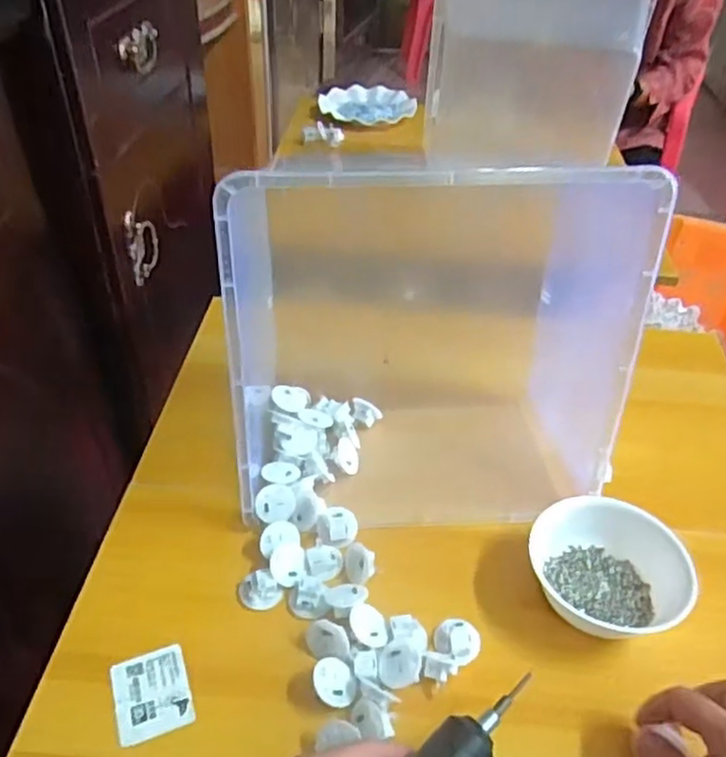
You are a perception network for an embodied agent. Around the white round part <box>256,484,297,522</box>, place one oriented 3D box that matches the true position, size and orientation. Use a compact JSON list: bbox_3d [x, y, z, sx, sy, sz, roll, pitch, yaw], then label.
[{"bbox_3d":[-0.074,0.107,0.582,0.033,0.009,0.032,25,65,-2],"label":"white round part"}]

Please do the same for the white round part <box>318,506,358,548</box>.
[{"bbox_3d":[-0.022,0.124,0.579,0.033,0.015,0.036,2,41,-2],"label":"white round part"}]

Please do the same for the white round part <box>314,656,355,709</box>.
[{"bbox_3d":[-0.021,0.216,0.482,0.030,0.016,0.033,-5,50,-25],"label":"white round part"}]

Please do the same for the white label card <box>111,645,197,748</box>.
[{"bbox_3d":[-0.150,0.224,0.487,0.050,0.004,0.060,-9,45,-21],"label":"white label card"}]

